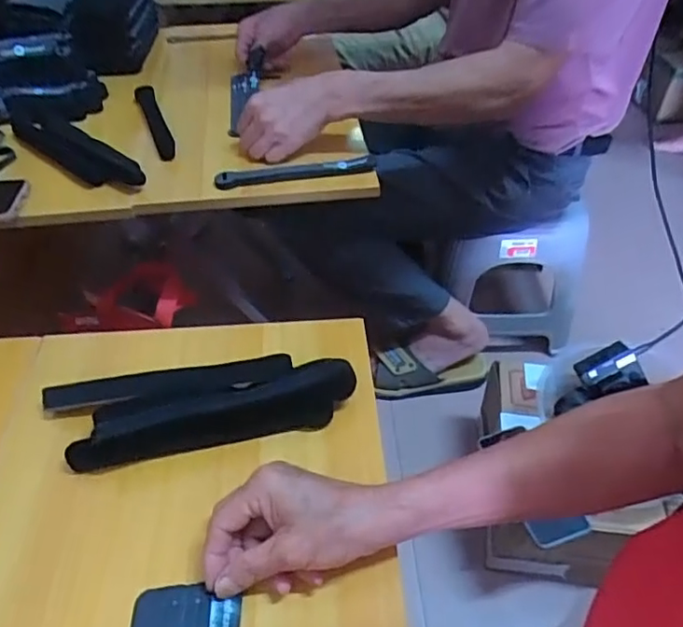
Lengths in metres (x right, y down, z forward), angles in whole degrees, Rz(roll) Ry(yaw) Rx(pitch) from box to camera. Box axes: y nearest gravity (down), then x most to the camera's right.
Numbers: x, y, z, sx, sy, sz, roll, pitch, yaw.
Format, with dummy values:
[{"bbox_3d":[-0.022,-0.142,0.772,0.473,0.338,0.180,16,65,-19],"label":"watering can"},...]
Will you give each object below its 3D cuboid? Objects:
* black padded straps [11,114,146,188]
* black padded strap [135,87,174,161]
[{"bbox_3d":[-0.339,-0.208,0.724,0.245,0.029,0.053,30,52,26],"label":"black padded straps"},{"bbox_3d":[-0.261,-0.271,0.791,0.025,0.025,0.183,-17,48,-16],"label":"black padded strap"}]

